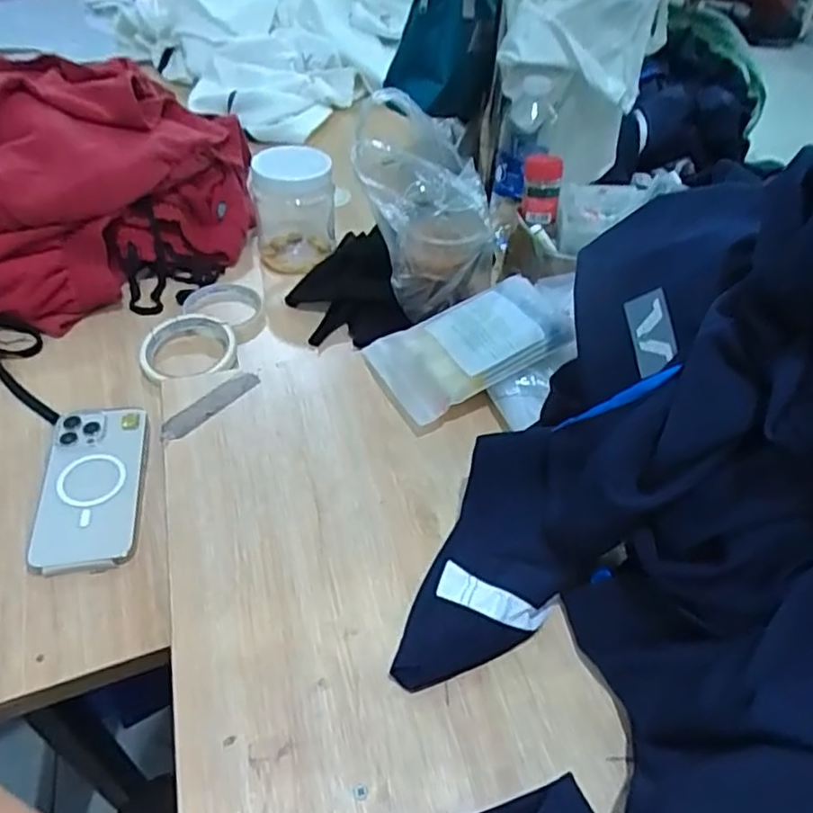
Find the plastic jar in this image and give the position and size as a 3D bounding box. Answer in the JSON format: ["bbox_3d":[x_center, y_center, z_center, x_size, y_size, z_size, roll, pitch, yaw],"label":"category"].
[{"bbox_3d":[-0.135,-0.242,0.786,0.094,0.131,0.095,2,45,-2],"label":"plastic jar"}]

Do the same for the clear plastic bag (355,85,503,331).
[{"bbox_3d":[0.023,-0.180,0.647,0.144,0.190,0.076,-3,46,-7],"label":"clear plastic bag"}]

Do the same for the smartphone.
[{"bbox_3d":[-0.263,0.064,0.548,0.082,0.015,0.158,-4,46,-9],"label":"smartphone"}]

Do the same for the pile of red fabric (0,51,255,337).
[{"bbox_3d":[-0.424,-0.258,0.752,0.406,0.167,0.342,16,46,11],"label":"pile of red fabric"}]

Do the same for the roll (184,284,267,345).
[{"bbox_3d":[-0.202,-0.110,0.734,0.097,0.023,0.097,2,45,-2],"label":"roll"}]

